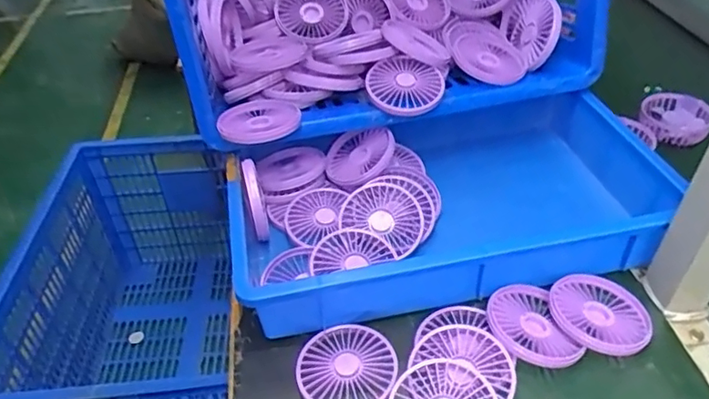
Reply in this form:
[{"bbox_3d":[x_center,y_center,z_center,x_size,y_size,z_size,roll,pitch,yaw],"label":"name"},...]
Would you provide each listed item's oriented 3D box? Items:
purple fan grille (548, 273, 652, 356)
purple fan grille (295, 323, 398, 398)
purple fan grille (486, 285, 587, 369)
[{"bbox_3d":[0.222,0.105,0.515,0.084,0.022,0.089,-2,42,1],"label":"purple fan grille"},{"bbox_3d":[-0.006,0.149,0.490,0.083,0.018,0.084,5,42,8],"label":"purple fan grille"},{"bbox_3d":[0.155,0.116,0.502,0.069,0.028,0.083,-9,42,-7],"label":"purple fan grille"}]

